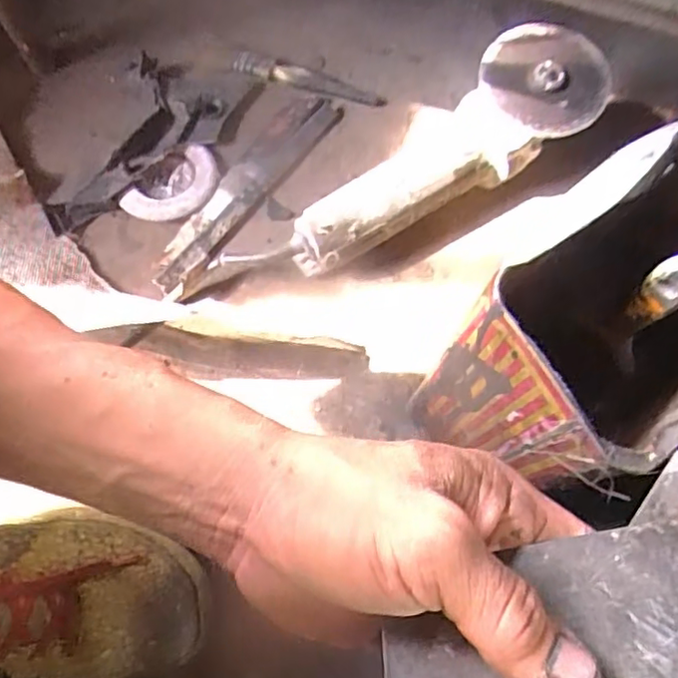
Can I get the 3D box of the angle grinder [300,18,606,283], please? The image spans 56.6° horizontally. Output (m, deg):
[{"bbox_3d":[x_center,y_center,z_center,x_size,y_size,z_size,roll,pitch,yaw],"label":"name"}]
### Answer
[{"bbox_3d":[0.080,-0.155,0.540,0.294,0.079,0.125,-35,72,0],"label":"angle grinder"}]

